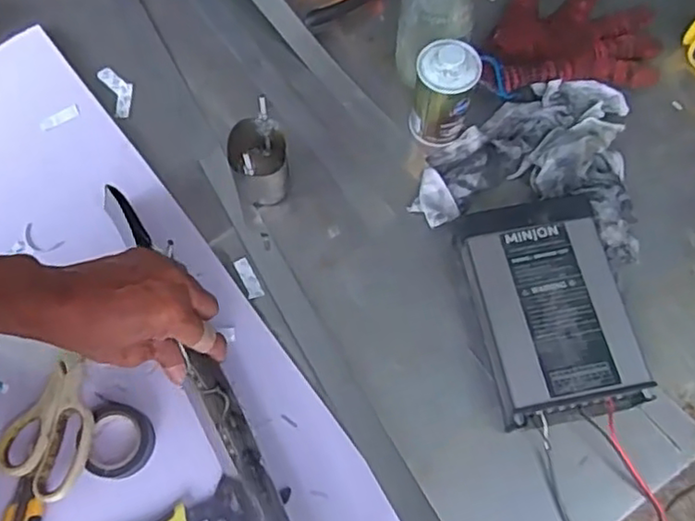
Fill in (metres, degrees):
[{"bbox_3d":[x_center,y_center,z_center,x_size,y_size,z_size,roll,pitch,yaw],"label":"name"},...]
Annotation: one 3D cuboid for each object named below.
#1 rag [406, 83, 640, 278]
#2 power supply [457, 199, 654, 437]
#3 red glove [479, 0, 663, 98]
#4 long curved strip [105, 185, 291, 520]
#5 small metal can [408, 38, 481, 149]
[{"bbox_3d":[0.175,-0.101,0.602,0.192,0.035,0.179,11,69,4],"label":"rag"},{"bbox_3d":[0.163,0.042,0.537,0.114,0.049,0.176,-11,69,-5],"label":"power supply"},{"bbox_3d":[0.220,-0.235,0.645,0.195,0.044,0.139,-10,69,-4],"label":"red glove"},{"bbox_3d":[-0.107,0.110,0.510,0.031,0.044,0.418,-28,71,-11],"label":"long curved strip"},{"bbox_3d":[0.086,-0.151,0.588,0.052,0.093,0.048,0,69,0],"label":"small metal can"}]

